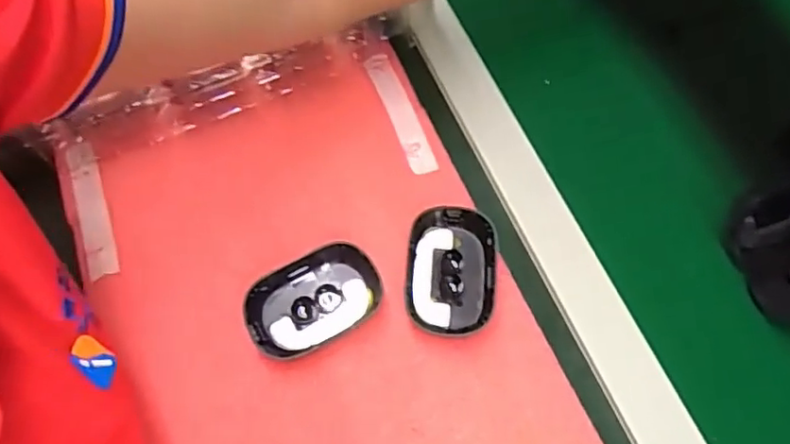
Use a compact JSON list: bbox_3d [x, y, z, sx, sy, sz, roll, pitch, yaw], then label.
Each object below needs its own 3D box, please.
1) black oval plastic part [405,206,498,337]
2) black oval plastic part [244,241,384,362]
[{"bbox_3d":[0.038,0.033,0.407,0.059,0.016,0.085,6,65,2],"label":"black oval plastic part"},{"bbox_3d":[-0.054,0.052,0.398,0.089,0.020,0.053,-26,68,-12],"label":"black oval plastic part"}]

